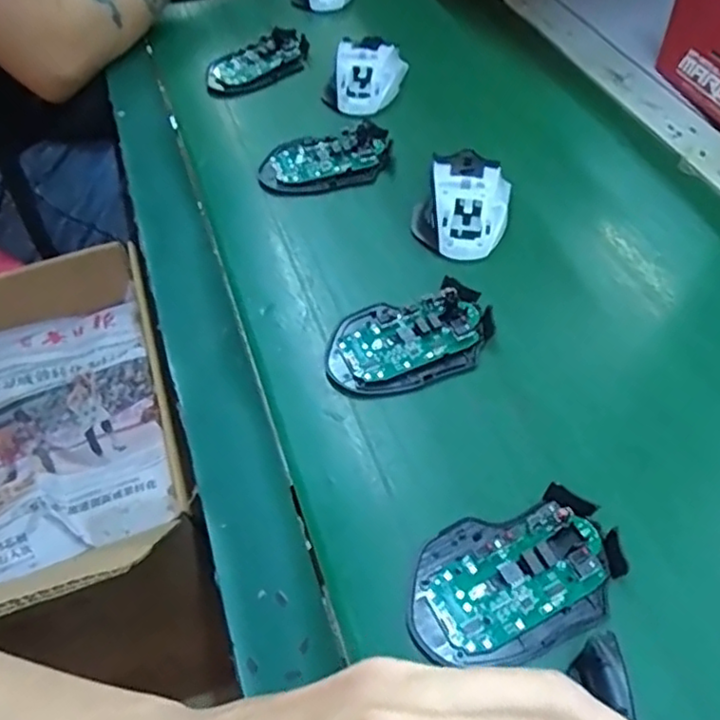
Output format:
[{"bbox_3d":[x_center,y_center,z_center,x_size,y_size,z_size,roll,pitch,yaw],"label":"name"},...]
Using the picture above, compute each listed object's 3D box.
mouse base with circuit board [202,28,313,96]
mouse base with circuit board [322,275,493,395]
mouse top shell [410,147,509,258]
[{"bbox_3d":[-0.101,-0.301,0.647,0.116,0.021,0.062,-38,61,-23],"label":"mouse base with circuit board"},{"bbox_3d":[0.034,-0.015,0.429,0.115,0.019,0.072,-16,54,-9],"label":"mouse base with circuit board"},{"bbox_3d":[0.081,-0.125,0.495,0.070,0.037,0.093,13,55,11],"label":"mouse top shell"}]

